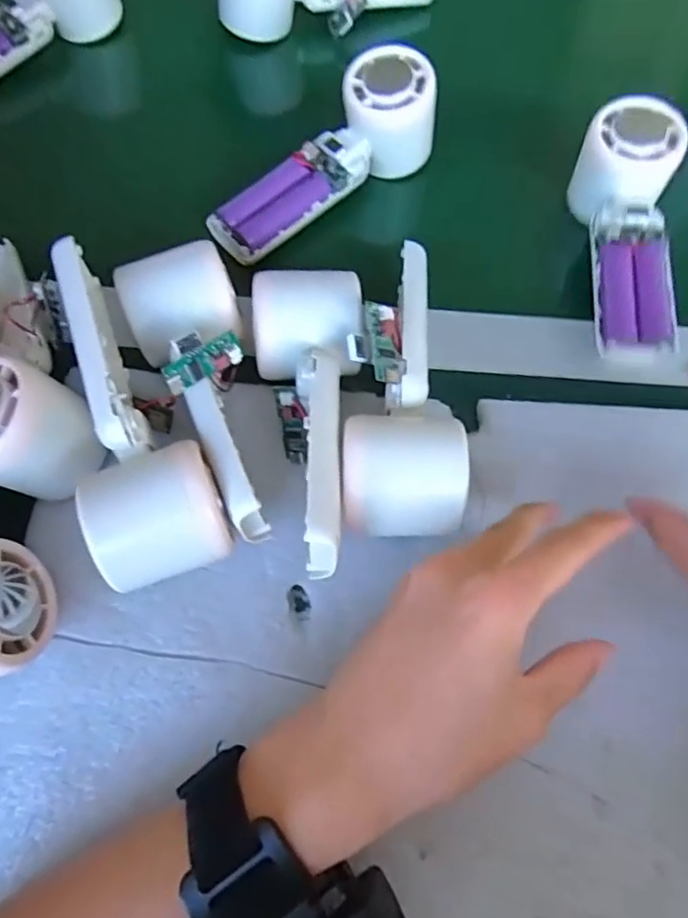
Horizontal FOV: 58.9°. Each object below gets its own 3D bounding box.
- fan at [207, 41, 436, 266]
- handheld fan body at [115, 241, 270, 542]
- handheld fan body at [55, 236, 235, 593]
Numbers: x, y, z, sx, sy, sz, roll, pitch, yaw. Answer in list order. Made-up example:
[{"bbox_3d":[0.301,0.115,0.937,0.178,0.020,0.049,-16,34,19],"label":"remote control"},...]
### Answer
[{"bbox_3d":[-0.014,-0.191,0.381,0.157,0.052,0.050,-36,73,-15],"label":"fan"},{"bbox_3d":[-0.060,-0.036,0.302,0.058,0.059,0.155,-24,71,-11],"label":"handheld fan body"},{"bbox_3d":[-0.107,-0.020,0.291,0.057,0.063,0.159,-24,71,-11],"label":"handheld fan body"}]

